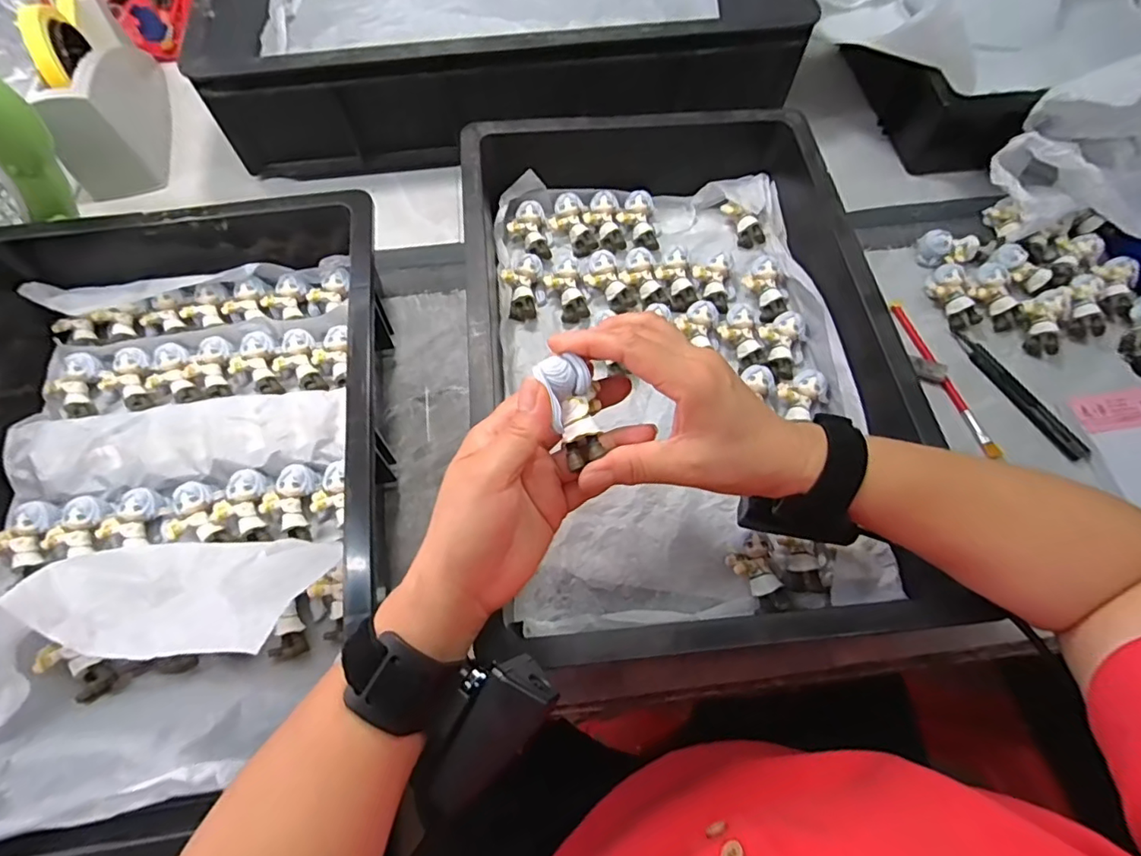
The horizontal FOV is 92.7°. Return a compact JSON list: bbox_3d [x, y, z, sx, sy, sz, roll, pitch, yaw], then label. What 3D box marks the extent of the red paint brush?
[{"bbox_3d":[0.336,-0.050,0.490,0.015,0.014,0.170,-13,66,-6],"label":"red paint brush"}]

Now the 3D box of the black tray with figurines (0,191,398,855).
[{"bbox_3d":[-0.293,0.011,0.385,0.331,0.086,0.460,-12,66,-6],"label":"black tray with figurines"}]

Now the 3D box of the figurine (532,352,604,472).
[{"bbox_3d":[0.002,-0.010,0.292,0.028,0.029,0.057,-17,93,-8],"label":"figurine"}]

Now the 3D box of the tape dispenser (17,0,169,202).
[{"bbox_3d":[-0.477,-0.350,0.544,0.068,0.122,0.205,-15,66,-7],"label":"tape dispenser"}]

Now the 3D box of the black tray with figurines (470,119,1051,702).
[{"bbox_3d":[0.075,-0.060,0.441,0.321,0.113,0.490,-6,66,-3],"label":"black tray with figurines"}]

